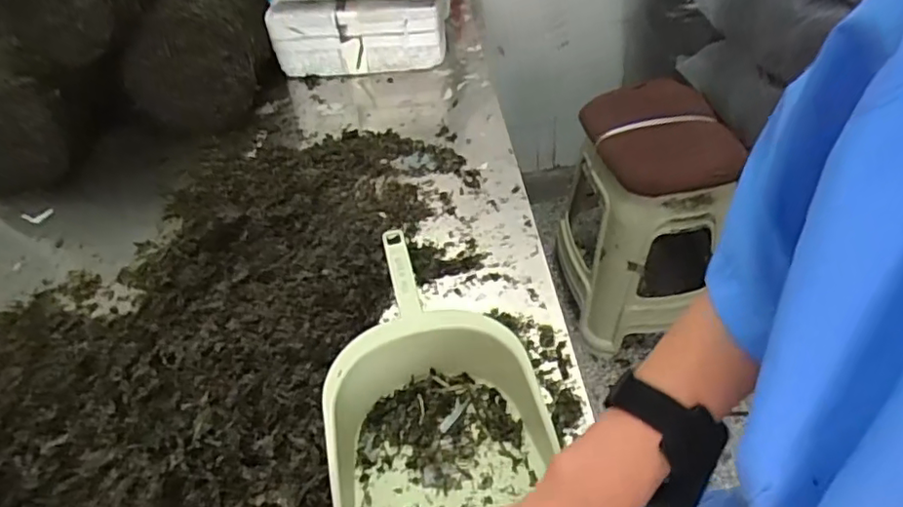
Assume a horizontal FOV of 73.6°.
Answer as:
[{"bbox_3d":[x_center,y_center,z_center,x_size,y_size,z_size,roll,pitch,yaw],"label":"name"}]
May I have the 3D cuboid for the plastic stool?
[{"bbox_3d":[0.453,-0.092,1.475,0.330,0.509,0.447,-4,45,3],"label":"plastic stool"}]

